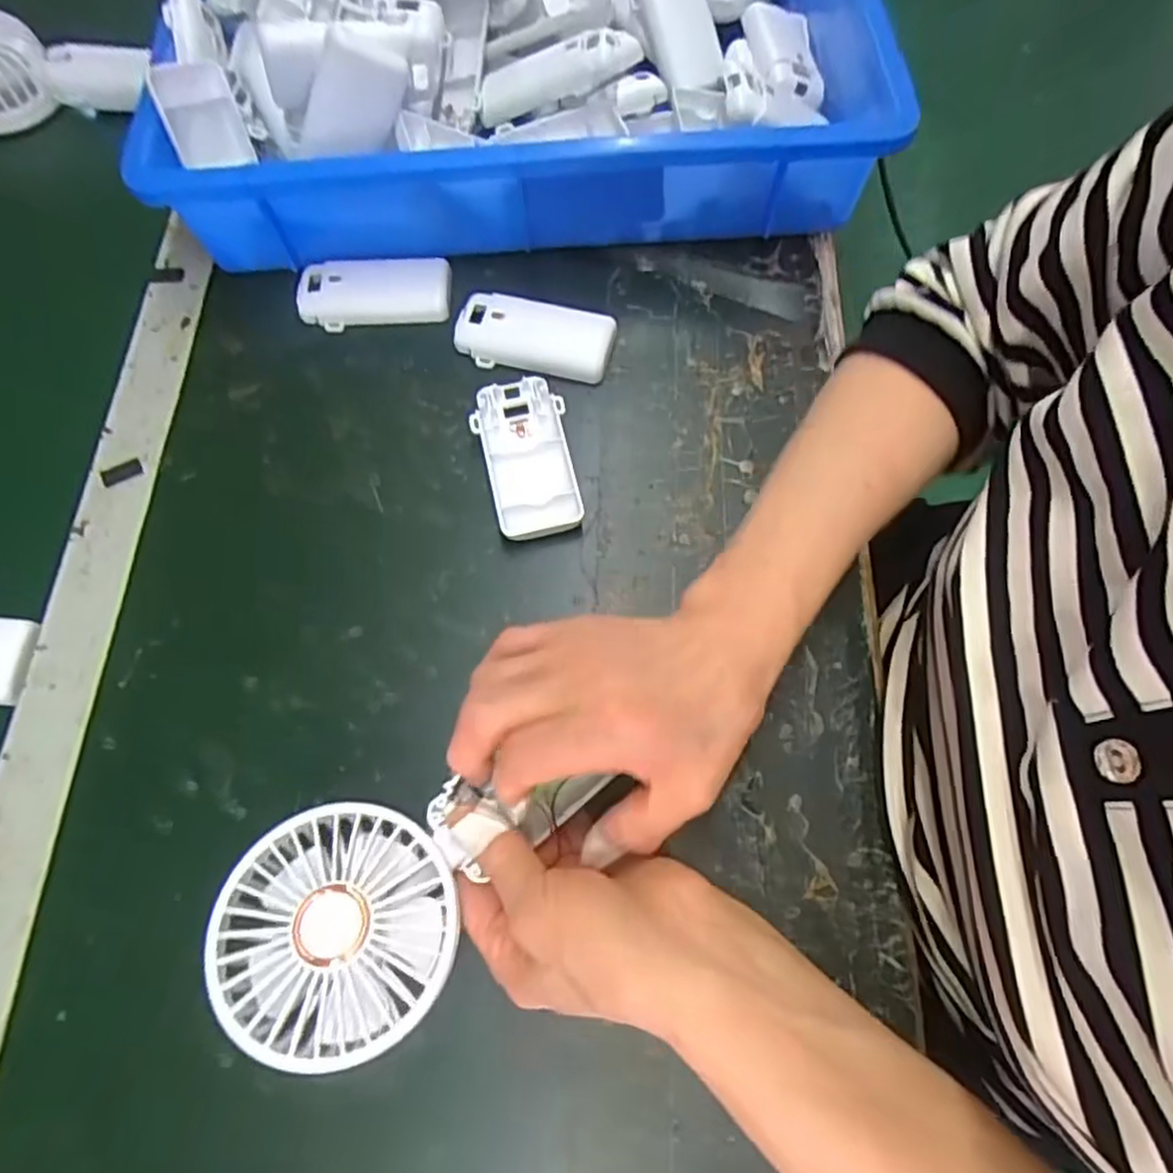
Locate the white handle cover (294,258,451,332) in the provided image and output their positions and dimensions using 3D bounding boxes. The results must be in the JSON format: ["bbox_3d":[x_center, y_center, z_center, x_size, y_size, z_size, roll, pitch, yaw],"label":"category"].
[{"bbox_3d":[-0.131,-0.183,0.434,0.091,0.014,0.042,-4,70,1],"label":"white handle cover"}]

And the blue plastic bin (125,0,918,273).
[{"bbox_3d":[-0.042,-0.352,0.441,0.396,0.098,0.290,-1,70,2],"label":"blue plastic bin"}]

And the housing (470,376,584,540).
[{"bbox_3d":[-0.033,-0.071,0.392,0.049,0.016,0.096,-10,70,-1],"label":"housing"}]

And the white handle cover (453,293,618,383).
[{"bbox_3d":[-0.031,-0.148,0.417,0.091,0.017,0.040,10,71,6],"label":"white handle cover"}]

